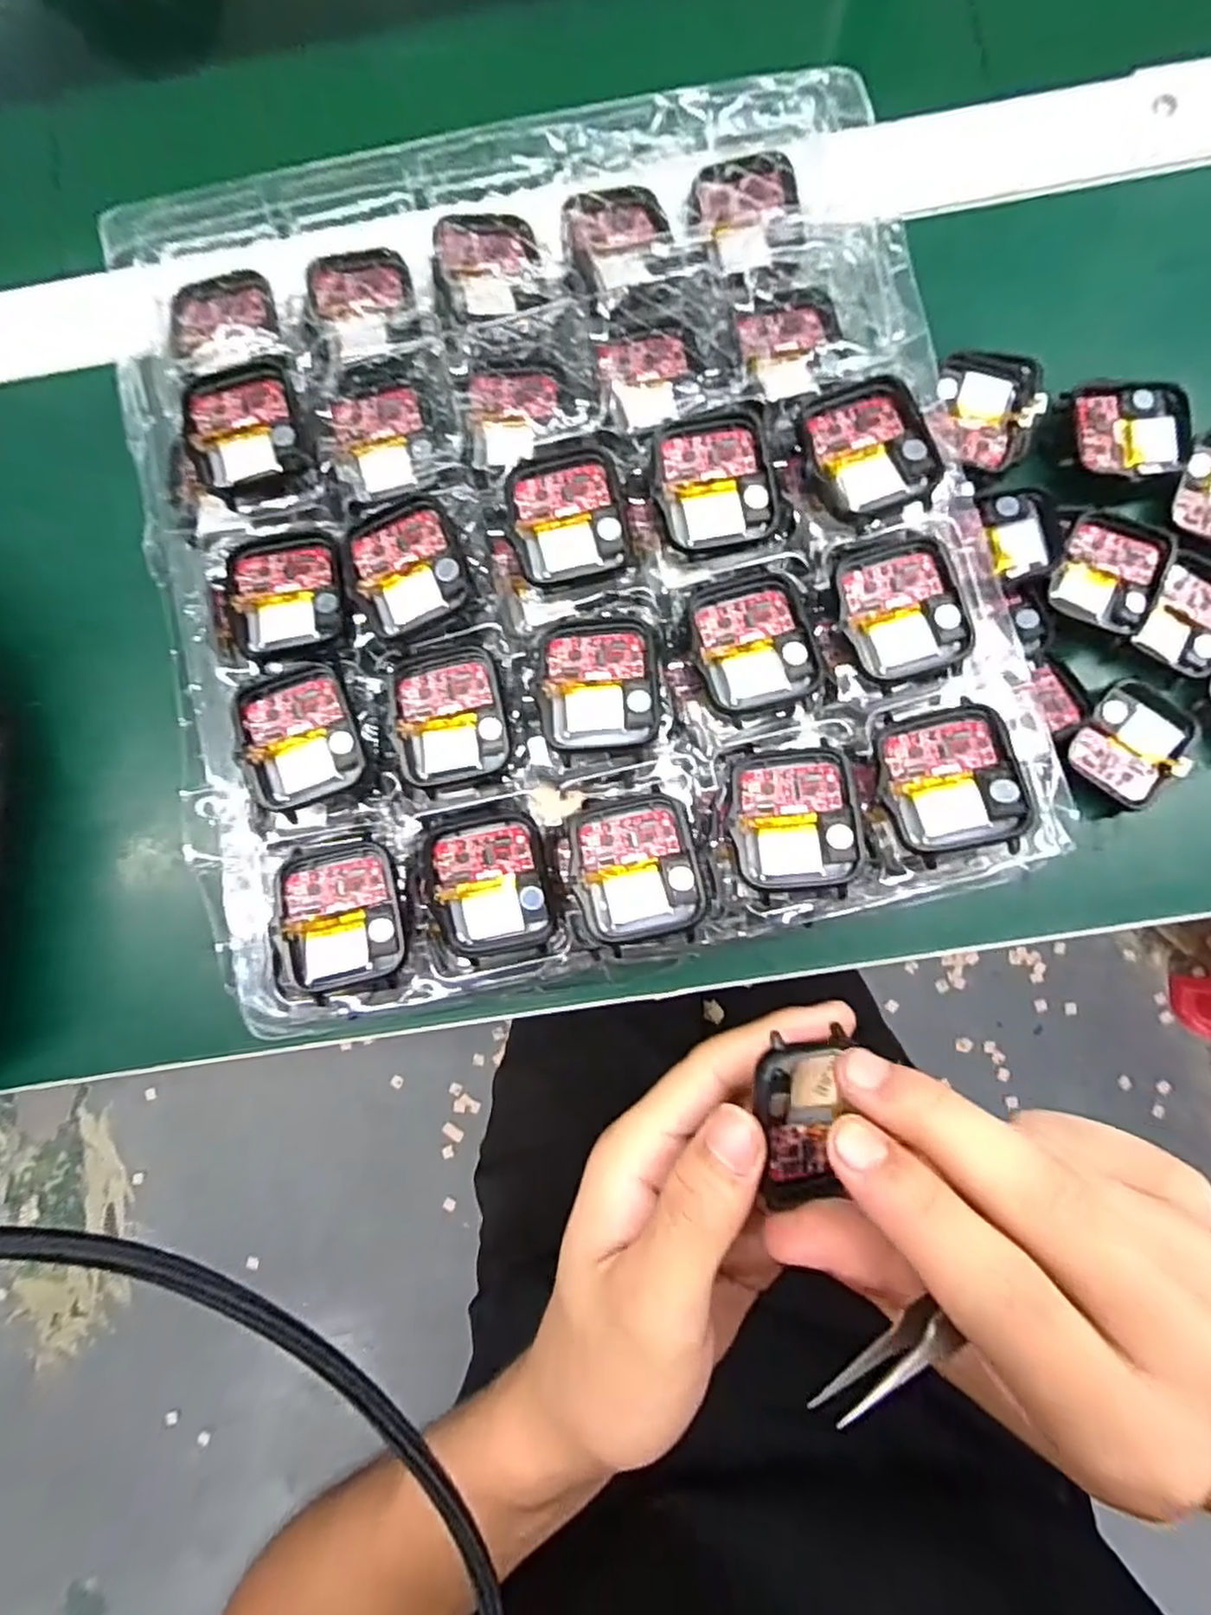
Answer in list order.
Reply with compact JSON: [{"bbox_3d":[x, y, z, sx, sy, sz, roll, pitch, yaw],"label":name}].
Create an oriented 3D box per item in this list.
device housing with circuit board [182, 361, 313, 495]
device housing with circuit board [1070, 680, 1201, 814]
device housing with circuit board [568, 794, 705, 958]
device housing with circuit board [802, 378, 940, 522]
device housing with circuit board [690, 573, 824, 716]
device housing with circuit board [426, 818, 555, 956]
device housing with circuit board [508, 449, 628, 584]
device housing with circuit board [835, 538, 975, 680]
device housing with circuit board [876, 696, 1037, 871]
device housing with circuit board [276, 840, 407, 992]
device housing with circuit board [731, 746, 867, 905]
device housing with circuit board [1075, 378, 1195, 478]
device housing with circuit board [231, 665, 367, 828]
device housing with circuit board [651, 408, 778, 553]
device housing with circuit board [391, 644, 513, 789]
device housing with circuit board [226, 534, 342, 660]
[{"bbox_3d":[-0.121,-0.128,0.232,0.035,0.012,0.044,-13,85,1],"label":"device housing with circuit board"},{"bbox_3d":[0.197,-0.024,0.259,0.036,0.017,0.043,36,87,5],"label":"device housing with circuit board"},{"bbox_3d":[0.010,0.019,0.214,0.037,0.014,0.044,-11,85,1],"label":"device housing with circuit board"},{"bbox_3d":[0.083,-0.114,0.215,0.037,0.005,0.041,-21,84,0],"label":"device housing with circuit board"},{"bbox_3d":[0.048,-0.054,0.218,0.037,0.005,0.043,-9,85,2],"label":"device housing with circuit board"},{"bbox_3d":[-0.036,0.024,0.214,0.037,0.008,0.042,-11,85,1],"label":"device housing with circuit board"},{"bbox_3d":[-0.012,-0.096,0.229,0.036,0.014,0.041,-9,85,2],"label":"device housing with circuit board"},{"bbox_3d":[0.094,-0.064,0.217,0.035,0.007,0.043,-14,84,1],"label":"device housing with circuit board"},{"bbox_3d":[0.104,-0.008,0.205,0.037,0.006,0.045,-13,76,16],"label":"device housing with circuit board"},{"bbox_3d":[-0.083,0.032,0.212,0.036,0.009,0.045,-13,85,1],"label":"device housing with circuit board"},{"bbox_3d":[0.058,0.004,0.208,0.037,0.008,0.044,-6,85,2],"label":"device housing with circuit board"},{"bbox_3d":[0.197,-0.140,0.253,0.042,0.009,0.038,-1,86,3],"label":"device housing with circuit board"},{"bbox_3d":[-0.099,-0.023,0.220,0.037,0.009,0.044,-22,84,0],"label":"device housing with circuit board"},{"bbox_3d":[0.035,-0.107,0.222,0.037,0.008,0.042,-13,85,1],"label":"device housing with circuit board"},{"bbox_3d":[-0.050,-0.030,0.226,0.035,0.012,0.043,-12,85,1],"label":"device housing with circuit board"},{"bbox_3d":[-0.105,-0.071,0.227,0.036,0.006,0.043,-10,85,2],"label":"device housing with circuit board"}]

